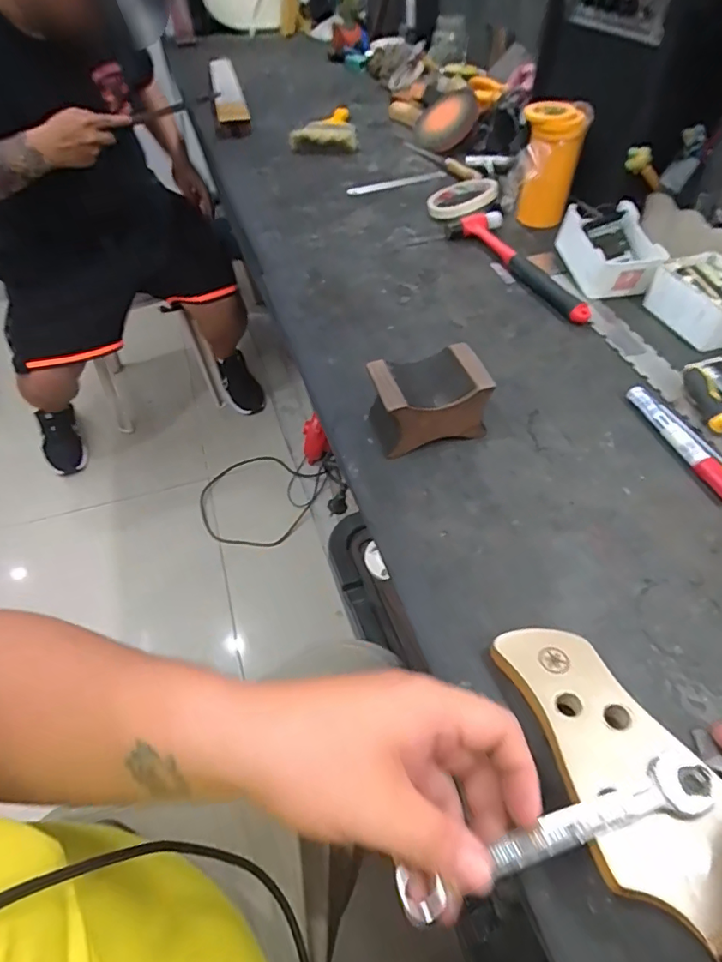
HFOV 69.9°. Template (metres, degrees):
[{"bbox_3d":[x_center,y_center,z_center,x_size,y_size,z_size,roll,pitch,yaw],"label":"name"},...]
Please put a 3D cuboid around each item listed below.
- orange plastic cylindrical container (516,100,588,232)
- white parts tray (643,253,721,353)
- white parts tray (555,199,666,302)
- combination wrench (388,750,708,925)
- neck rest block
[{"bbox_3d":[0.244,-0.408,0.677,0.072,0.135,0.061,11,52,12],"label":"orange plastic cylindrical container"},{"bbox_3d":[0.368,-0.190,0.548,0.080,0.050,0.103,-12,51,-7],"label":"white parts tray"},{"bbox_3d":[0.292,-0.266,0.608,0.083,0.063,0.107,-11,51,-6],"label":"white parts tray"},{"bbox_3d":[0.095,0.170,0.245,0.158,0.004,0.025,-16,51,-11],"label":"combination wrench"},{"bbox_3d":[0.058,-0.069,0.450,0.092,0.063,0.061,-13,51,-8],"label":"neck rest block"}]

